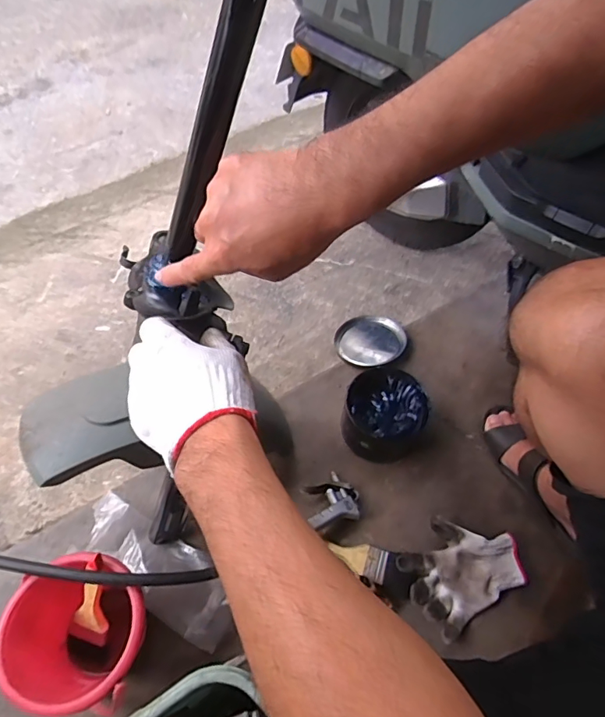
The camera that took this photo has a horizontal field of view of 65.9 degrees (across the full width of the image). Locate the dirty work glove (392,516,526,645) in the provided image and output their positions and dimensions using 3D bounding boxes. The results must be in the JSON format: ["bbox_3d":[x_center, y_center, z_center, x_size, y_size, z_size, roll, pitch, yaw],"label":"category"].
[{"bbox_3d":[0.215,0.279,0.629,0.163,0.034,0.120,-27,64,-17],"label":"dirty work glove"}]

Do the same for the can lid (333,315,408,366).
[{"bbox_3d":[0.123,-0.033,0.850,0.116,0.026,0.125,1,59,-1],"label":"can lid"}]

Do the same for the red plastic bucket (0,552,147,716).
[{"bbox_3d":[-0.248,0.314,0.536,0.129,0.143,0.145,-11,60,-8],"label":"red plastic bucket"}]

